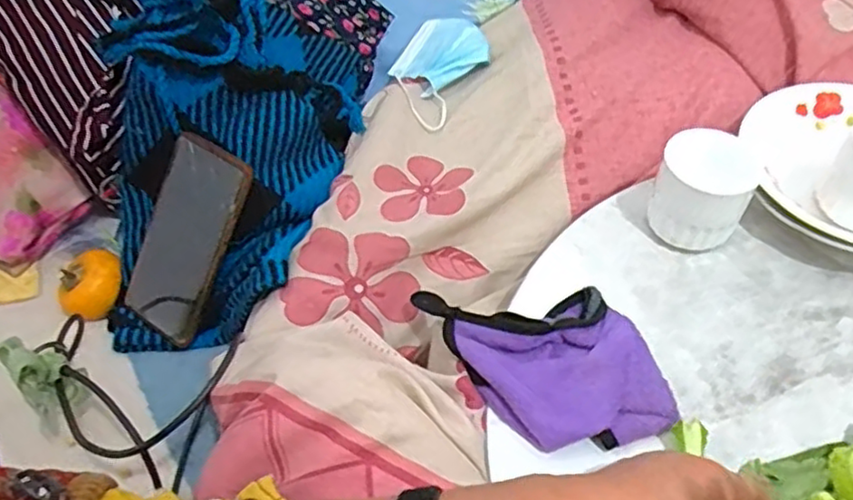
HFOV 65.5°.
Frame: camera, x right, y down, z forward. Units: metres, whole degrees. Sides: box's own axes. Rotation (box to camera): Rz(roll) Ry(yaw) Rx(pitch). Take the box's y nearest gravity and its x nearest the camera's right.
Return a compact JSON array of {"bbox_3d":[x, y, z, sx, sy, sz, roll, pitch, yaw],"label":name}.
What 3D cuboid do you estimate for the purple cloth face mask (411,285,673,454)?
[{"bbox_3d":[0.078,0.066,0.433,0.112,0.023,0.146,-20,55,-11],"label":"purple cloth face mask"}]

